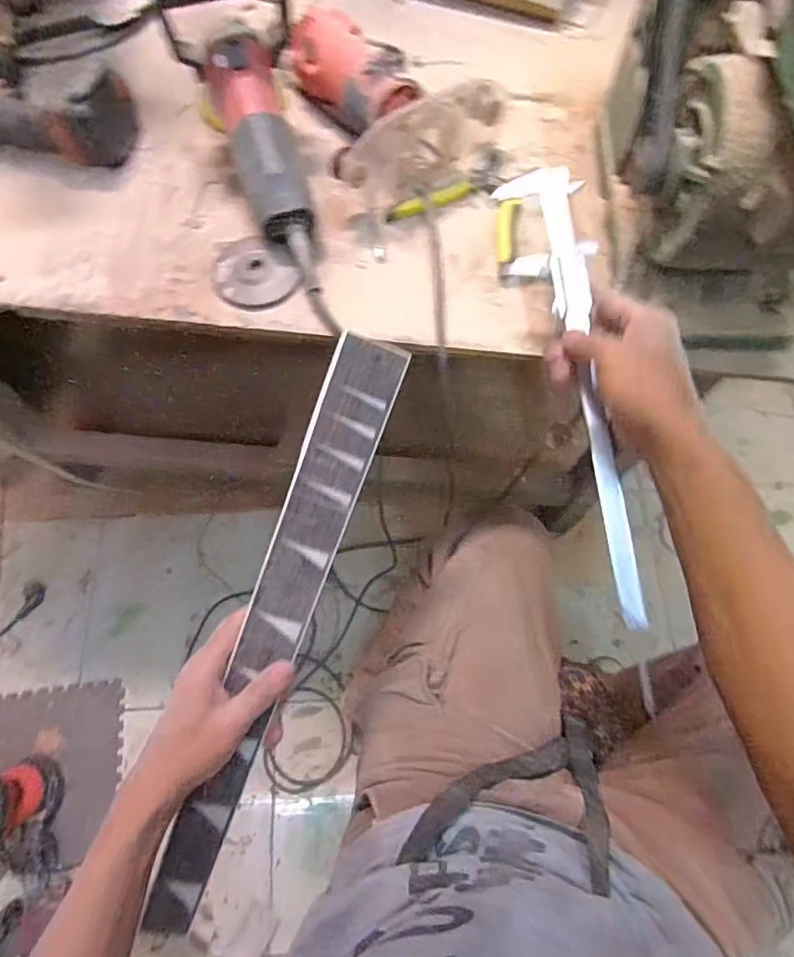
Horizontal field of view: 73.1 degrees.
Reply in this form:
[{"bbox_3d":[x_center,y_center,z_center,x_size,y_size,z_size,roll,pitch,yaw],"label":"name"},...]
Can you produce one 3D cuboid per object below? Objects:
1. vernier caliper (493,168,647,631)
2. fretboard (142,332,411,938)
[{"bbox_3d":[0.145,-0.078,0.437,0.068,0.017,0.384,-6,79,-2],"label":"vernier caliper"},{"bbox_3d":[-0.103,0.123,0.434,0.053,0.013,0.494,21,90,-18],"label":"fretboard"}]

